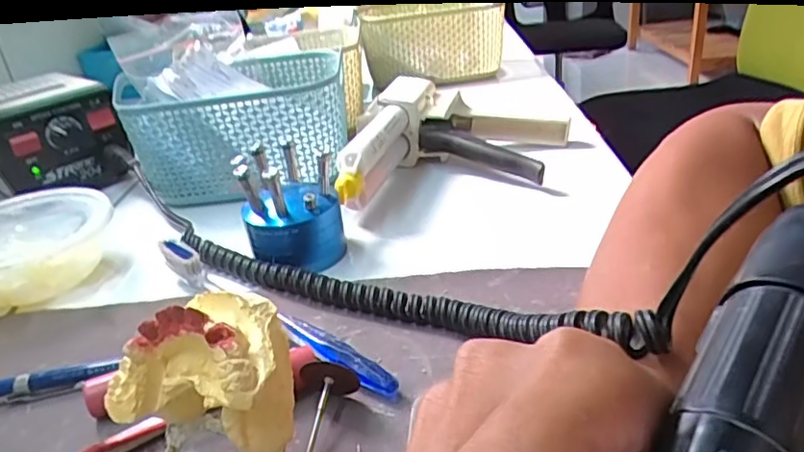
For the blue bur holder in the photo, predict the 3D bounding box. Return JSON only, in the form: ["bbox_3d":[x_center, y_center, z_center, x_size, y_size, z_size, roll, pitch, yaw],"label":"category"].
[{"bbox_3d":[-0.067,-0.015,0.368,0.057,0.061,0.057,-10,28,-5],"label":"blue bur holder"}]

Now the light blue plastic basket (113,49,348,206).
[{"bbox_3d":[-0.128,-0.083,0.490,0.159,0.077,0.123,-9,28,-3],"label":"light blue plastic basket"}]

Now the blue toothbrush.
[{"bbox_3d":[-0.071,0.042,0.311,0.180,0.025,0.015,18,38,39],"label":"blue toothbrush"}]

